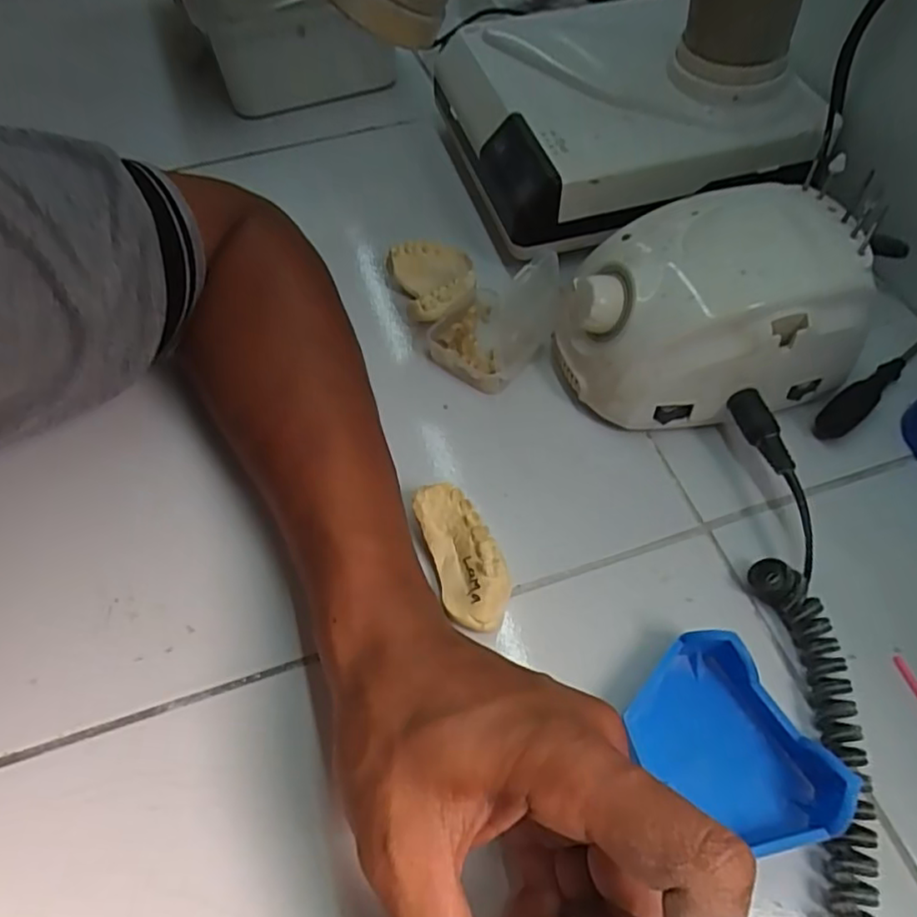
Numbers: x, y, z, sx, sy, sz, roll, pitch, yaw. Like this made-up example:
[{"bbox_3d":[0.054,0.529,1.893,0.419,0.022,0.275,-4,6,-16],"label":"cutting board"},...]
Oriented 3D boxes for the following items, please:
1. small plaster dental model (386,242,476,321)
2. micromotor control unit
[{"bbox_3d":[-0.013,-0.105,0.378,0.046,0.028,0.049,-1,58,1],"label":"small plaster dental model"},{"bbox_3d":[0.123,-0.076,0.331,0.140,0.078,0.098,-11,58,-5],"label":"micromotor control unit"}]

